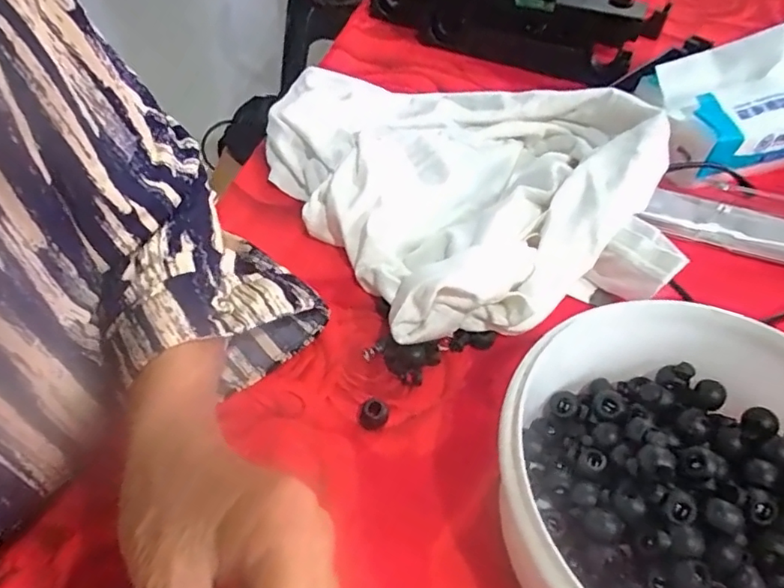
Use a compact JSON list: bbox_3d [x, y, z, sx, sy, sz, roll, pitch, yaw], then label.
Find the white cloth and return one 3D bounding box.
[{"bbox_3d":[0.026,-0.095,0.404,0.273,0.056,0.247,35,57,23],"label":"white cloth"}]

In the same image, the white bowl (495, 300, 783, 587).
[{"bbox_3d":[0.120,0.089,0.237,0.151,0.077,0.157,2,50,-2],"label":"white bowl"}]

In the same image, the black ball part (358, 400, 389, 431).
[{"bbox_3d":[-0.010,0.064,0.296,0.015,0.012,0.012,-2,50,-5],"label":"black ball part"}]

